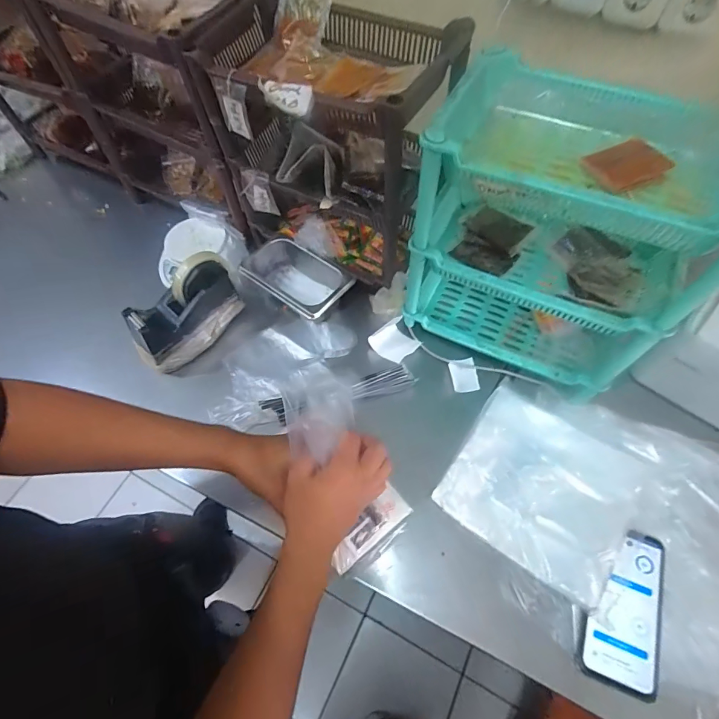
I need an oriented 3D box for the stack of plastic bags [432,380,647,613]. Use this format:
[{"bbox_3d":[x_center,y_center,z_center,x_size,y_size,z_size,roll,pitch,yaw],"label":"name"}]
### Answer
[{"bbox_3d":[0.235,0.151,0.513,0.208,0.010,0.210,33,66,17],"label":"stack of plastic bags"}]

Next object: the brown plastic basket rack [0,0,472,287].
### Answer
[{"bbox_3d":[-0.322,-0.434,0.697,0.951,0.333,0.211,26,64,14],"label":"brown plastic basket rack"}]

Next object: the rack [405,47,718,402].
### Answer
[{"bbox_3d":[0.230,-0.139,0.508,0.287,0.305,0.183,25,64,14],"label":"rack"}]

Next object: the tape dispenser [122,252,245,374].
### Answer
[{"bbox_3d":[-0.254,-0.067,0.605,0.056,0.130,0.171,40,69,20],"label":"tape dispenser"}]

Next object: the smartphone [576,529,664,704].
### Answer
[{"bbox_3d":[0.298,0.272,0.452,0.072,0.012,0.163,24,64,14],"label":"smartphone"}]

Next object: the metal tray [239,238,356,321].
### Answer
[{"bbox_3d":[-0.099,-0.129,0.676,0.178,0.063,0.106,37,68,19],"label":"metal tray"}]

